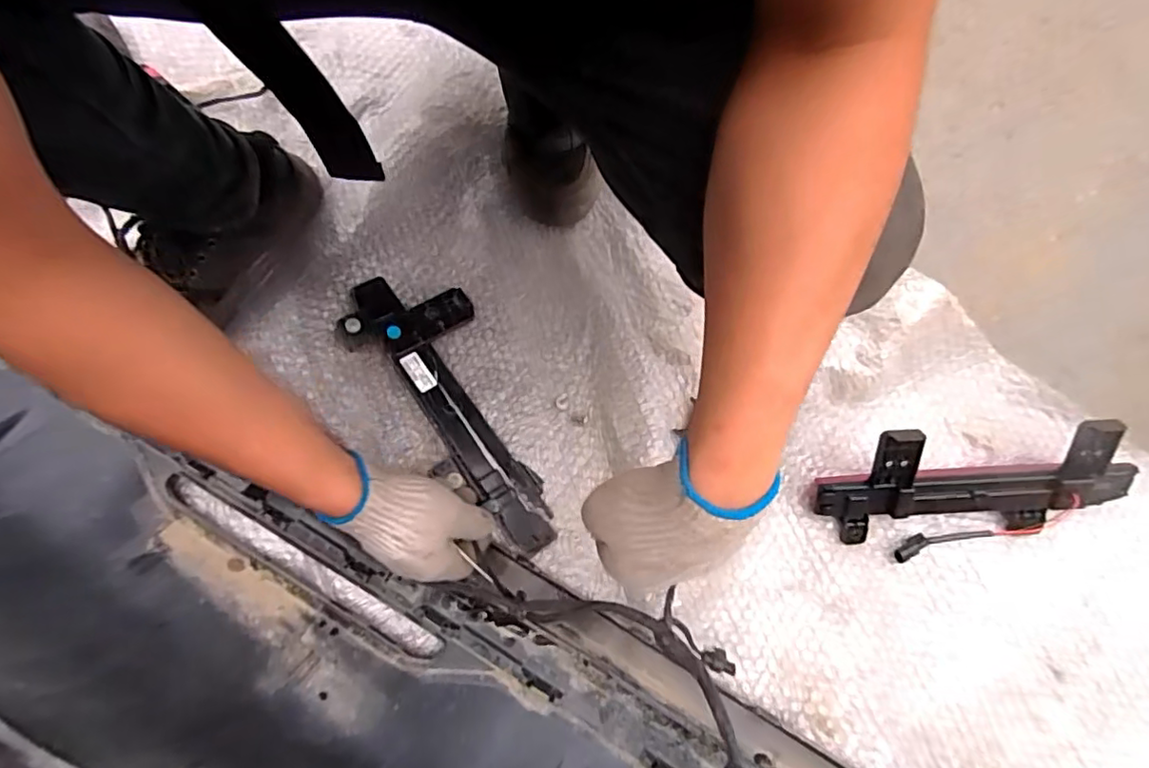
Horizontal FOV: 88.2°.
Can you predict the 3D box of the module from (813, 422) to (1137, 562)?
[{"bbox_3d":[0.365,0.093,0.540,0.296,0.040,0.131,1,117,-3],"label":"module"}]

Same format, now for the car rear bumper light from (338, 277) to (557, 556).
[{"bbox_3d":[-0.106,0.020,0.551,0.108,0.050,0.285,-31,83,-8],"label":"car rear bumper light"}]

